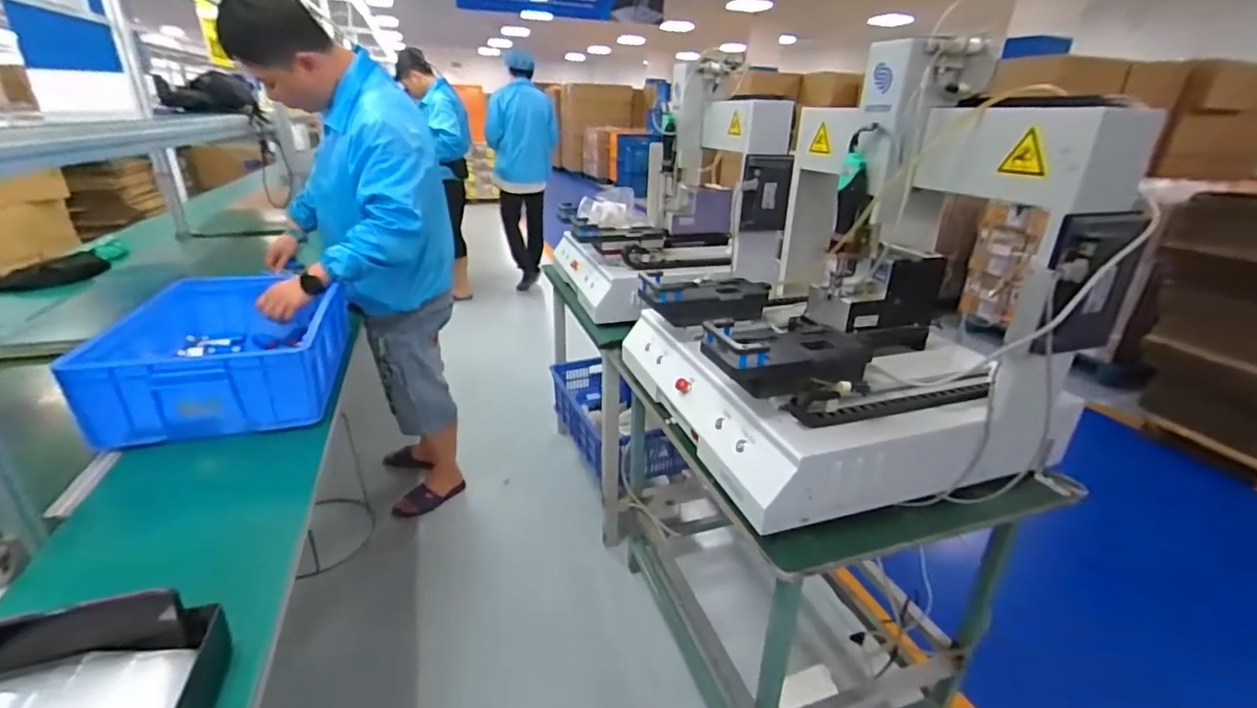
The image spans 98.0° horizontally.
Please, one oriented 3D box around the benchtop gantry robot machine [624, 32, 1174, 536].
[{"bbox_3d":[0.359,-0.146,0.951,0.530,0.594,0.676,-7,26,-18],"label":"benchtop gantry robot machine"}]

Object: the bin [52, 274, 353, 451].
[{"bbox_3d":[-0.788,-0.020,1.134,0.354,0.173,0.552,-7,26,-19],"label":"bin"}]

